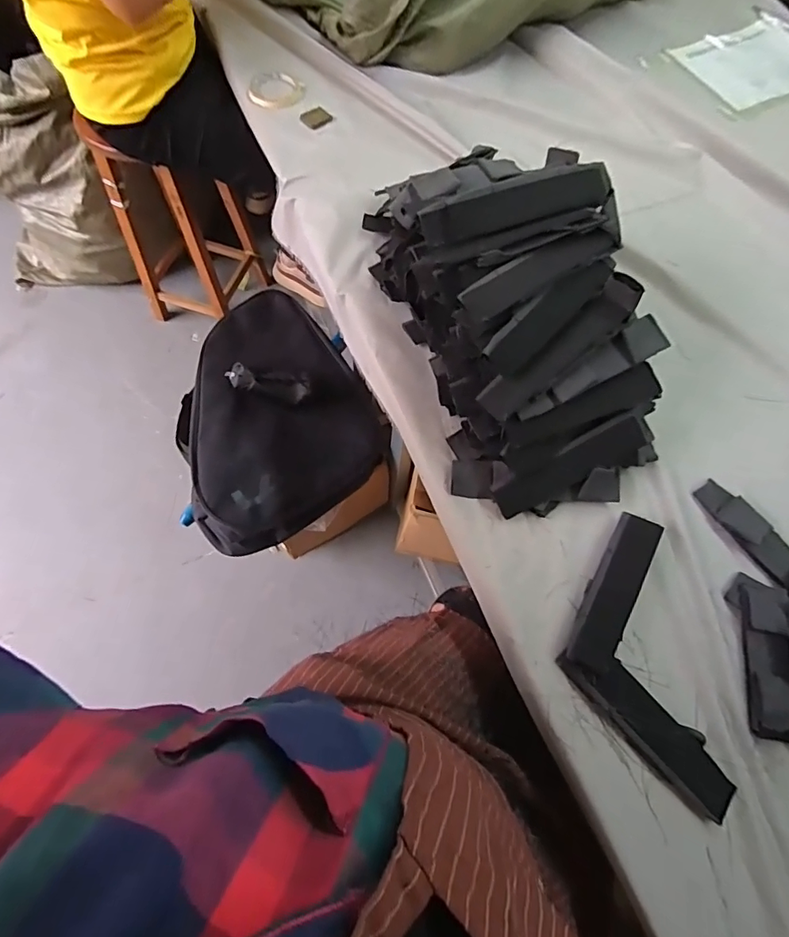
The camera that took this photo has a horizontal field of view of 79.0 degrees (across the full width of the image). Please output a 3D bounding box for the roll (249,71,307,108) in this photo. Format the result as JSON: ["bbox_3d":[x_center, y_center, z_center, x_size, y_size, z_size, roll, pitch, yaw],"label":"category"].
[{"bbox_3d":[-0.213,-0.690,0.873,0.099,0.012,0.104,1,67,-1],"label":"roll"}]

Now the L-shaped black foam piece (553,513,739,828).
[{"bbox_3d":[0.250,0.201,0.509,0.134,0.027,0.291,-5,68,-6],"label":"L-shaped black foam piece"}]

